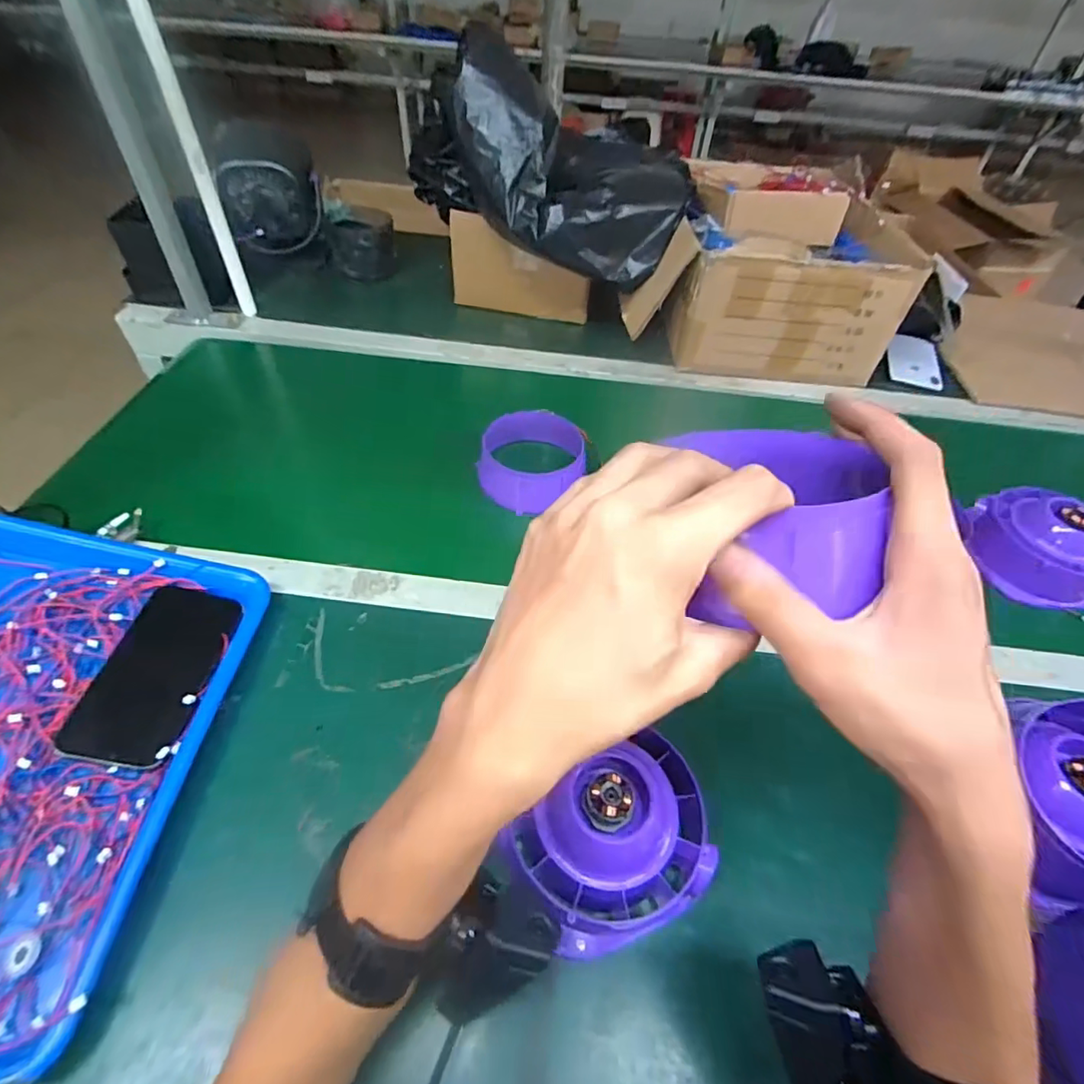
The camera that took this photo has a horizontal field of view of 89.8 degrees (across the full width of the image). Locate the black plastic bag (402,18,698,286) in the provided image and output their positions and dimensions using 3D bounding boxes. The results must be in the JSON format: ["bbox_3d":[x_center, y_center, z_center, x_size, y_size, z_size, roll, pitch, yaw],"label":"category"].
[{"bbox_3d":[0.006,-0.481,0.740,0.381,0.199,0.178,18,48,-9],"label":"black plastic bag"}]

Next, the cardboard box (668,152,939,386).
[{"bbox_3d":[0.365,-0.434,0.850,0.303,0.178,0.372,9,49,3],"label":"cardboard box"}]

